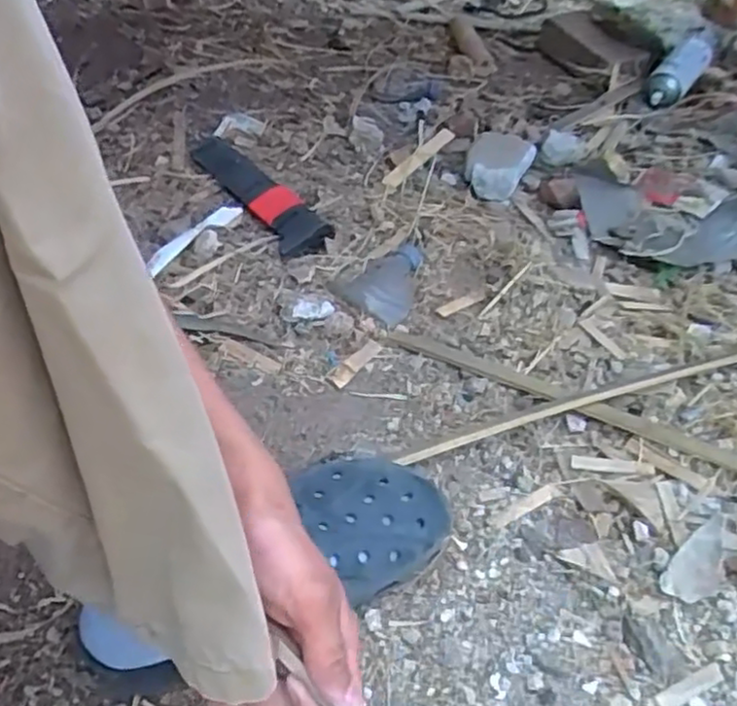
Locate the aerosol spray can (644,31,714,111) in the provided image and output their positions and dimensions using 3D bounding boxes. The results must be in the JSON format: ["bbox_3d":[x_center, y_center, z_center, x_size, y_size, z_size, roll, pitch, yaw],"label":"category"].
[{"bbox_3d":[0.546,-0.497,1.195,0.068,0.060,0.213,30,51,23],"label":"aerosol spray can"}]

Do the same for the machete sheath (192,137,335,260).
[{"bbox_3d":[-0.150,-0.219,0.931,0.071,0.027,0.325,-24,52,-24],"label":"machete sheath"}]

